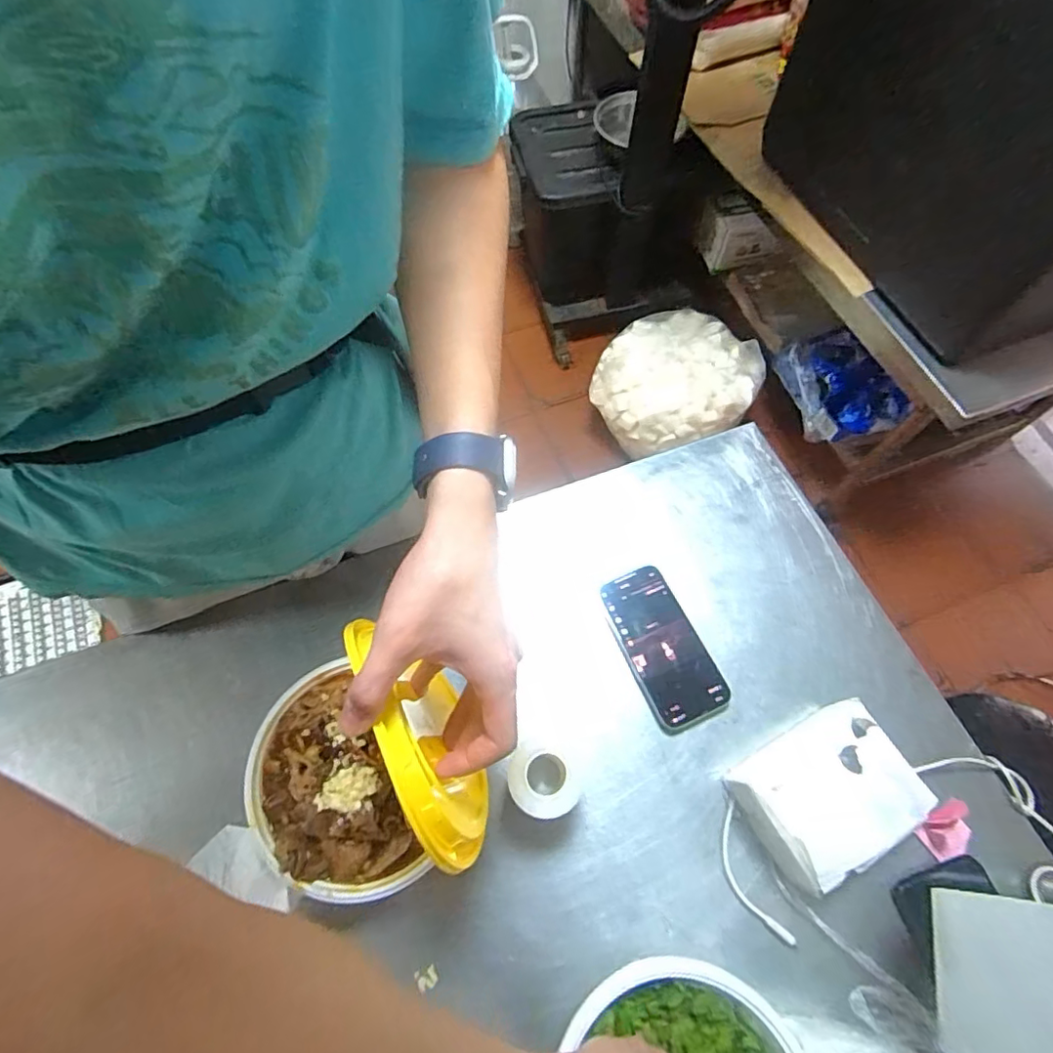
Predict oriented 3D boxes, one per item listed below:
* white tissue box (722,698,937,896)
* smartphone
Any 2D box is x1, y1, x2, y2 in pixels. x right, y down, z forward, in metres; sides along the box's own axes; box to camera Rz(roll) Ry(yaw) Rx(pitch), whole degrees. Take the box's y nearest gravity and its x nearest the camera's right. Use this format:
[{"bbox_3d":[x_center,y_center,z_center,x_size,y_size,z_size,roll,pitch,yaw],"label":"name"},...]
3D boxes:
[{"bbox_3d":[0.233,0.207,0.444,0.115,0.060,0.097,-26,67,-13],"label":"white tissue box"},{"bbox_3d":[0.123,0.110,0.518,0.068,0.011,0.145,-21,66,-11],"label":"smartphone"}]

